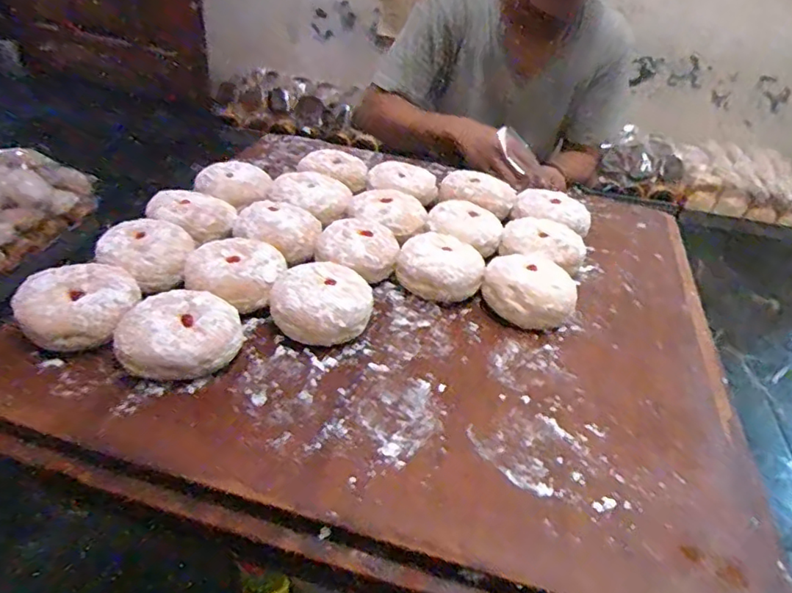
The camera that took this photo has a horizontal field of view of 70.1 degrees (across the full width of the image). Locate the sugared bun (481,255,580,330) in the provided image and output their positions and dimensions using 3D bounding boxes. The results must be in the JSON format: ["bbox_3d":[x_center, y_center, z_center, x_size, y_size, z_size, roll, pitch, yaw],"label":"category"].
[{"bbox_3d":[0.126,-0.008,0.533,0.082,0.043,0.080,11,37,5],"label":"sugared bun"}]

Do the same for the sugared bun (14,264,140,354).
[{"bbox_3d":[-0.253,0.009,0.456,0.083,0.040,0.073,-10,40,-21],"label":"sugared bun"}]

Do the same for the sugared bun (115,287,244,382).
[{"bbox_3d":[-0.169,0.030,0.442,0.093,0.038,0.080,-9,40,-20],"label":"sugared bun"}]

